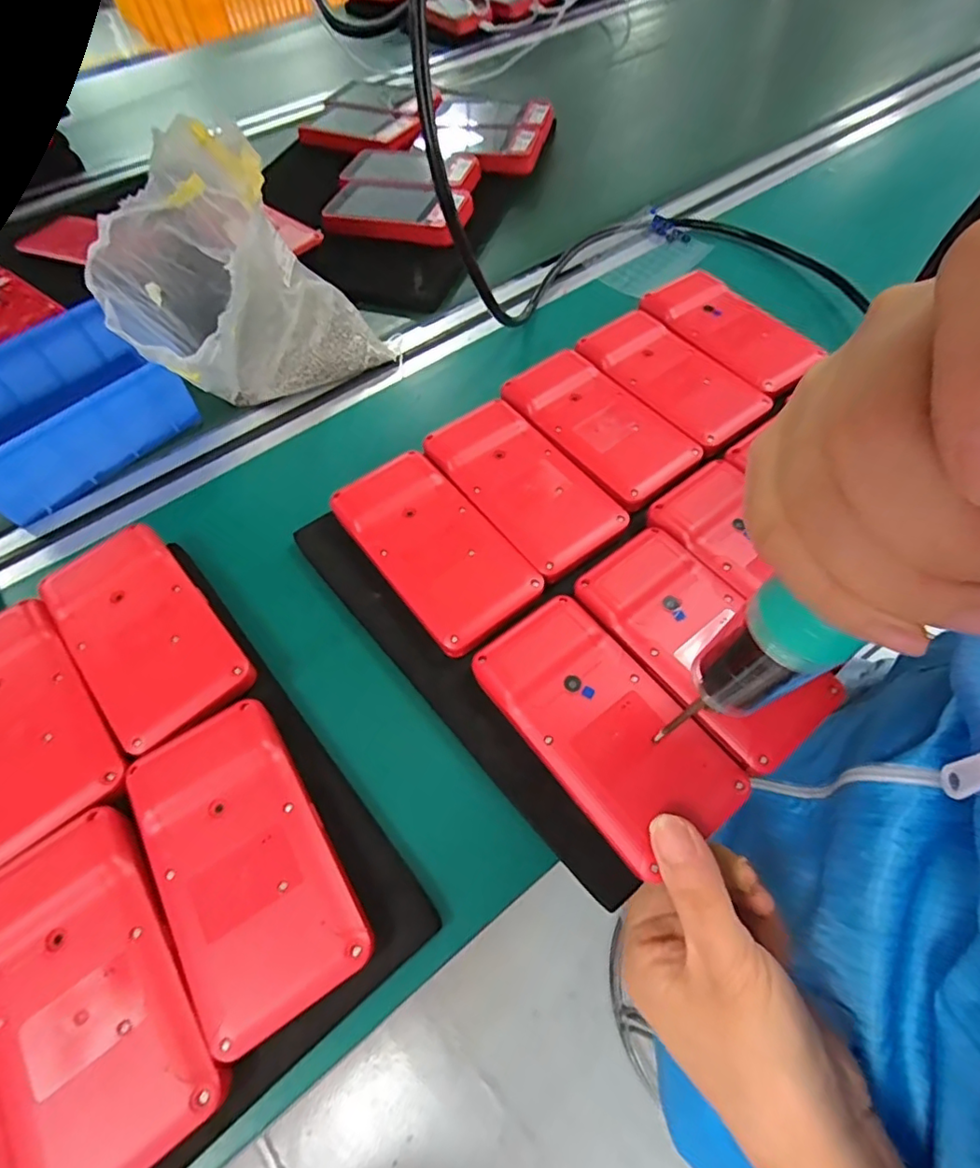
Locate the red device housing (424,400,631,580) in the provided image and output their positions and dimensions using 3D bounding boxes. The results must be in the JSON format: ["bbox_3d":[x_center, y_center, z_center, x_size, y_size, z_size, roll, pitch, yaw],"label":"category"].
[{"bbox_3d":[0.018,-0.055,0.327,0.060,0.025,0.117,-34,63,-17],"label":"red device housing"}]

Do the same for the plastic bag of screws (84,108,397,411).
[{"bbox_3d":[-0.155,-0.182,0.353,0.108,0.138,0.153,34,66,21],"label":"plastic bag of screws"}]

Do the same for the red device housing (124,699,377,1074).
[{"bbox_3d":[-0.098,0.111,0.231,0.061,0.026,0.117,-31,62,-15],"label":"red device housing"}]

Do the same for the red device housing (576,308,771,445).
[{"bbox_3d":[0.115,-0.129,0.365,0.063,0.025,0.117,-38,64,-19],"label":"red device housing"}]

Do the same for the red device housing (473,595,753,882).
[{"bbox_3d":[0.050,0.060,0.249,0.062,0.012,0.116,-35,62,-17],"label":"red device housing"}]

